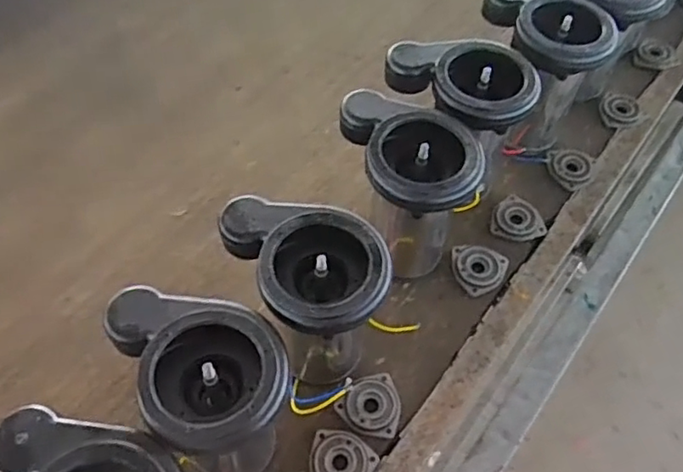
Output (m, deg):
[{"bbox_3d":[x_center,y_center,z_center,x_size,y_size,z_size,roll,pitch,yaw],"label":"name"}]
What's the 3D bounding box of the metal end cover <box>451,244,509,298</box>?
[{"bbox_3d":[0.168,0.036,0.745,0.066,0.011,0.065,-24,61,-15],"label":"metal end cover"}]

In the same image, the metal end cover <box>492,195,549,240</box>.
[{"bbox_3d":[0.233,-0.023,0.797,0.066,0.007,0.066,19,60,11],"label":"metal end cover"}]

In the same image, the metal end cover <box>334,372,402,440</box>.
[{"bbox_3d":[0.031,0.177,0.650,0.065,0.015,0.066,15,59,9],"label":"metal end cover"}]

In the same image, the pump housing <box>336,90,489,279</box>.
[{"bbox_3d":[0.075,-0.051,0.698,0.112,0.187,0.160,-17,59,-11],"label":"pump housing"}]

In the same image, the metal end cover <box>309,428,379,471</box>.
[{"bbox_3d":[0.001,0.230,0.627,0.066,0.008,0.065,-15,59,-10],"label":"metal end cover"}]

